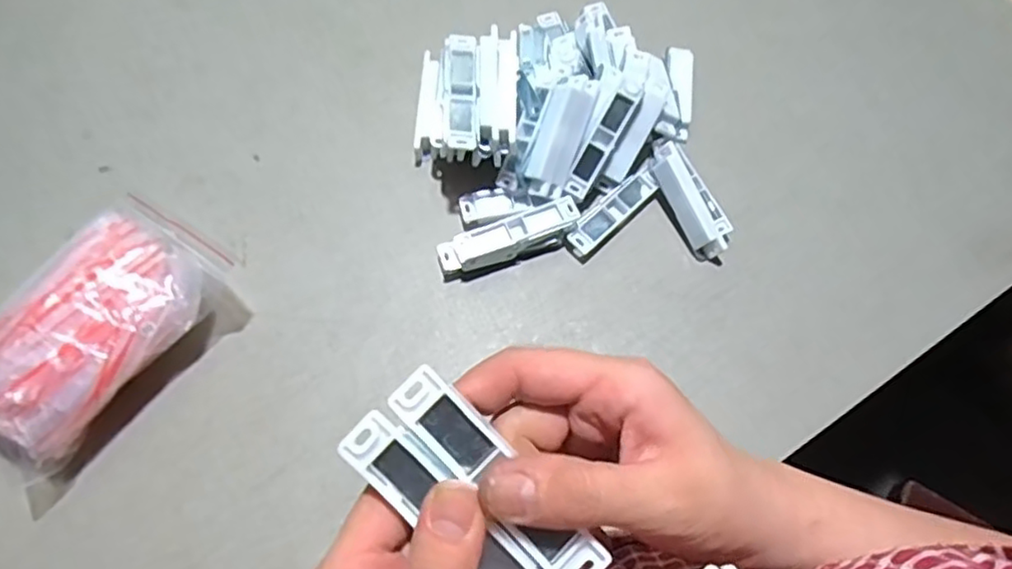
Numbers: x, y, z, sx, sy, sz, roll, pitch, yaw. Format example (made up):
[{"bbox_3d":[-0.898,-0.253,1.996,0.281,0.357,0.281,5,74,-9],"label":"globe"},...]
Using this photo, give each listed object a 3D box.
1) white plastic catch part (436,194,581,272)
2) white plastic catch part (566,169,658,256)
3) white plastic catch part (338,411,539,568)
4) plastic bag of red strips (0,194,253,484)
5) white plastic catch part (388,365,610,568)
[{"bbox_3d":[0.003,-0.034,0.502,0.108,0.028,0.029,-19,70,-9],"label":"white plastic catch part"},{"bbox_3d":[0.084,-0.060,0.520,0.090,0.016,0.026,-42,75,-16],"label":"white plastic catch part"},{"bbox_3d":[-0.020,0.085,0.234,0.023,0.013,0.095,-42,85,-16],"label":"white plastic catch part"},{"bbox_3d":[-0.281,0.036,0.443,0.106,0.064,0.191,33,71,11],"label":"plastic bag of red strips"},{"bbox_3d":[-0.004,0.070,0.236,0.022,0.012,0.095,-41,84,-16],"label":"white plastic catch part"}]

